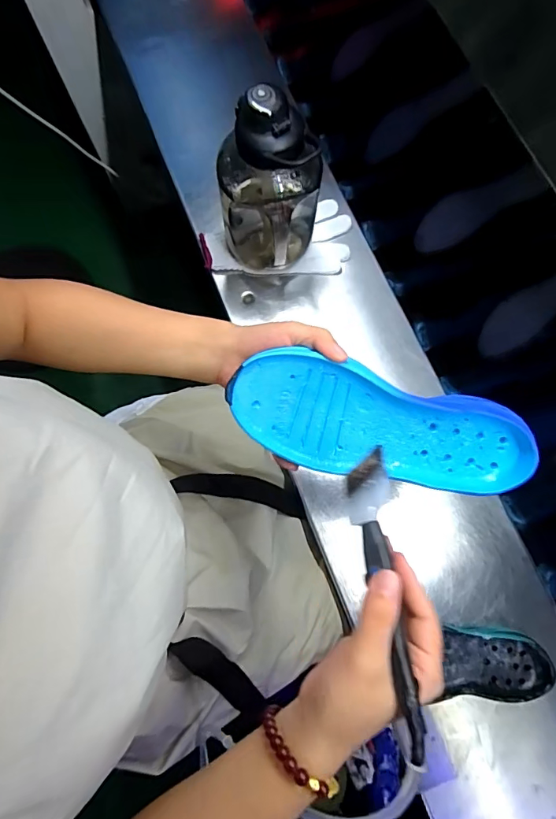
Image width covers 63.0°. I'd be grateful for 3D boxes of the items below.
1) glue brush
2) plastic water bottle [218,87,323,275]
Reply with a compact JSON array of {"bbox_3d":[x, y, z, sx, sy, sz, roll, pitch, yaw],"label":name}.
[{"bbox_3d":[0.067,0.110,0.280,0.025,0.020,0.173,-5,62,-2],"label":"glue brush"},{"bbox_3d":[-0.013,-0.269,0.566,0.119,0.220,0.090,1,75,-1],"label":"plastic water bottle"}]

